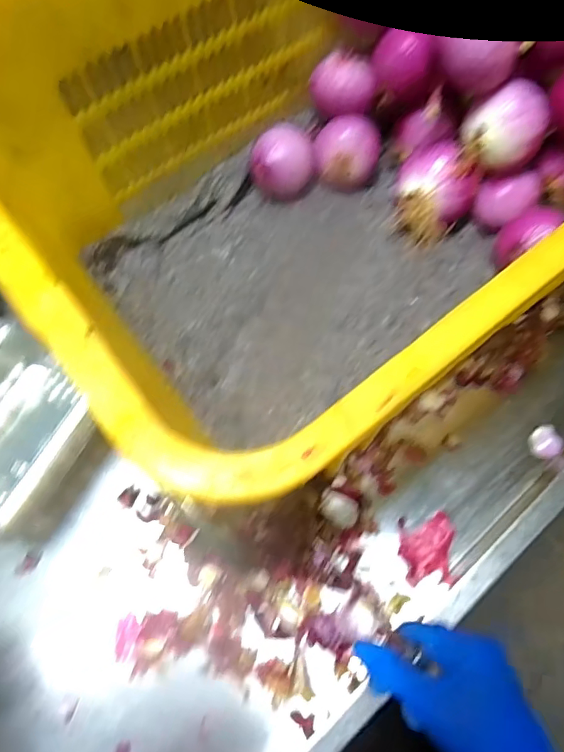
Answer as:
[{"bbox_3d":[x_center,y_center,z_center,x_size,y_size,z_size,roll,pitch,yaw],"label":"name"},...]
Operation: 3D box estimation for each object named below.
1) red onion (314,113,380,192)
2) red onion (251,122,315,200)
[{"bbox_3d":[0.078,-0.270,0.609,0.081,0.075,0.068,8,70,3],"label":"red onion"},{"bbox_3d":[0.001,-0.257,0.606,0.074,0.064,0.066,-11,70,-4],"label":"red onion"}]

